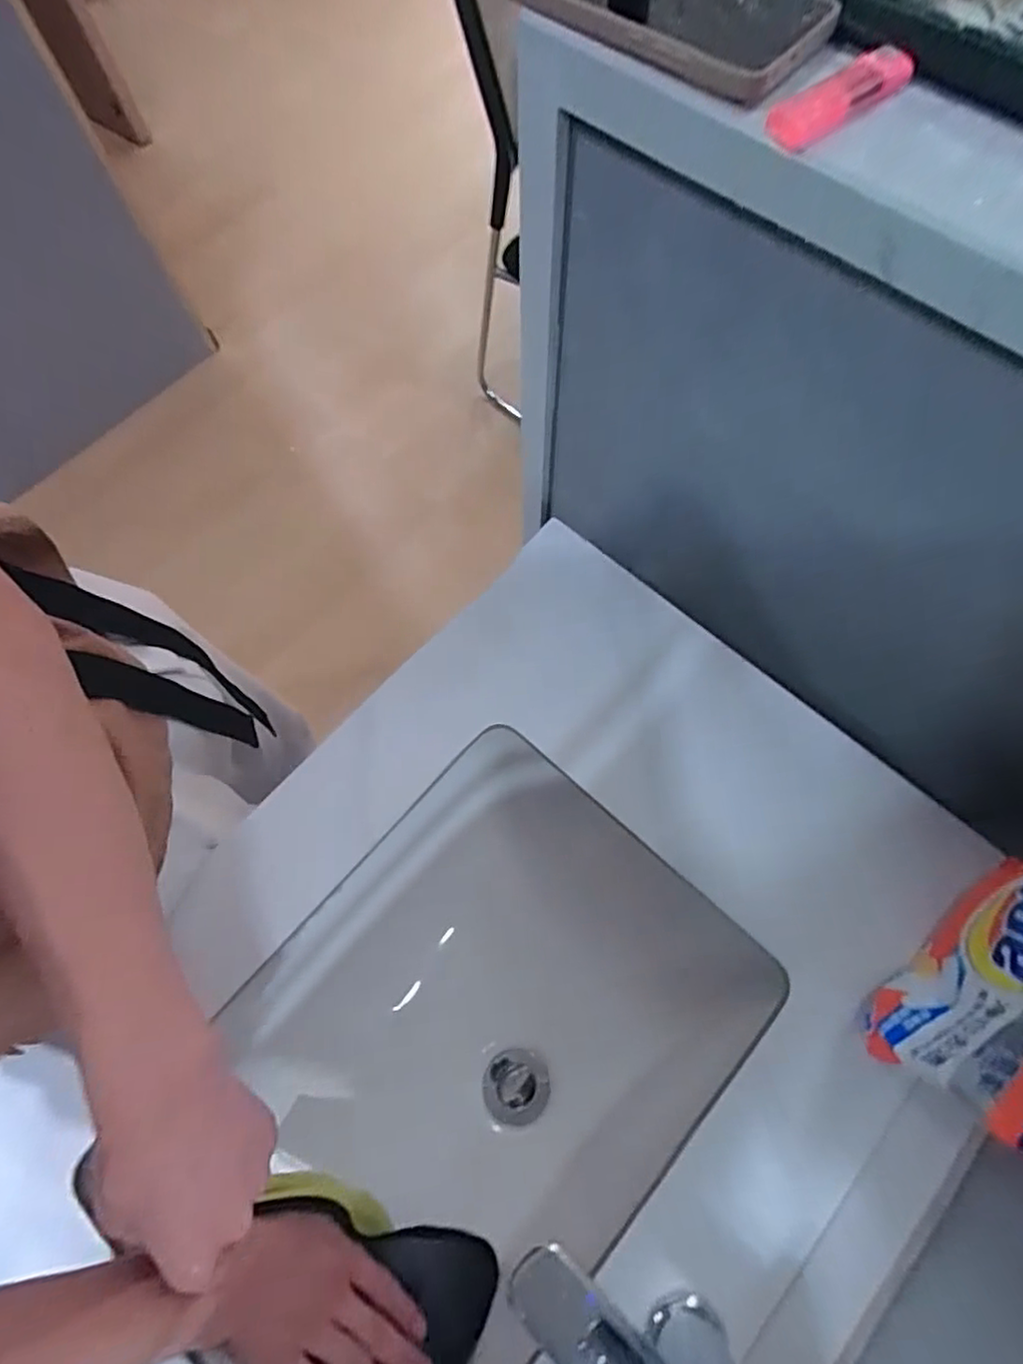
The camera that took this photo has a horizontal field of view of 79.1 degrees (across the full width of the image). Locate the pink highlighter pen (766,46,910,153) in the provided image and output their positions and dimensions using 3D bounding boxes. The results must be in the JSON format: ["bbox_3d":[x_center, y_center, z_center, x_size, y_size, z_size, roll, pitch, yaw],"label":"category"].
[{"bbox_3d":[0.164,-0.292,0.310,0.086,0.010,0.026,-36,74,-10],"label":"pink highlighter pen"}]

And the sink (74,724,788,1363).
[{"bbox_3d":[-0.035,0.307,0.511,0.346,0.125,0.450,42,77,14],"label":"sink"}]

